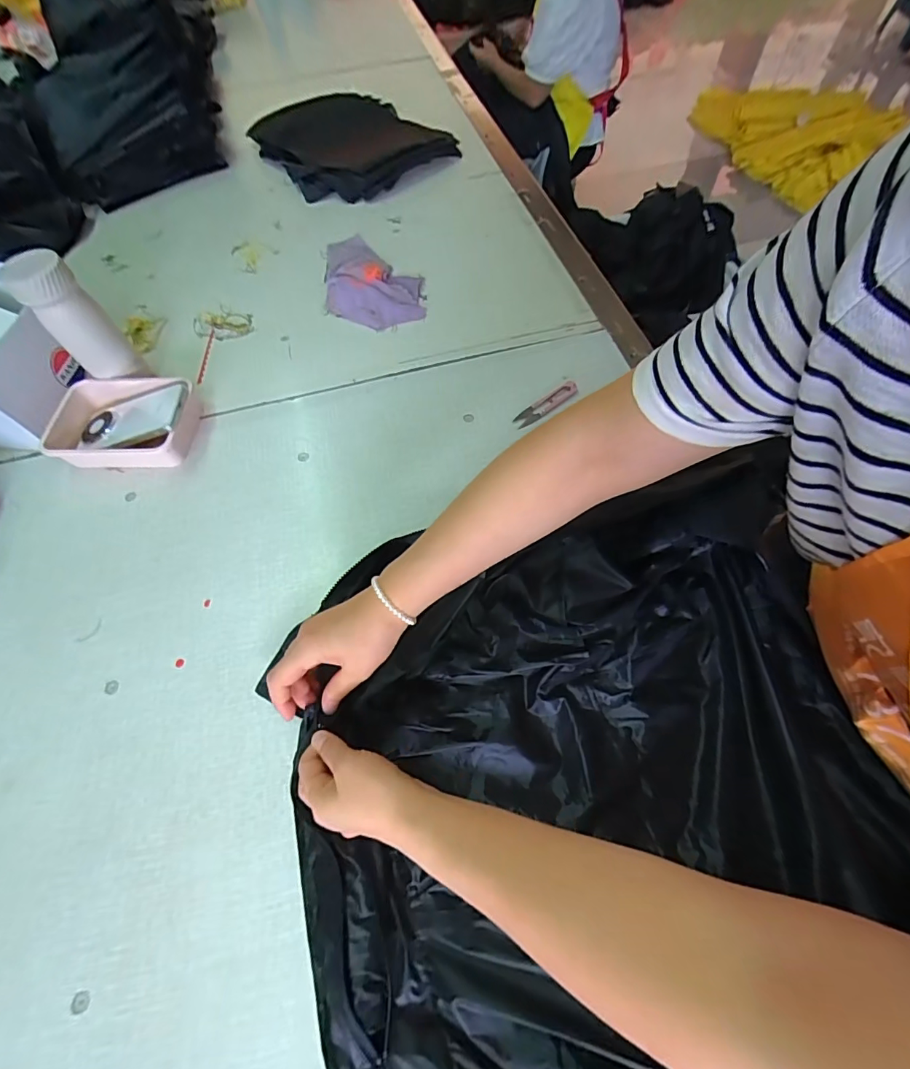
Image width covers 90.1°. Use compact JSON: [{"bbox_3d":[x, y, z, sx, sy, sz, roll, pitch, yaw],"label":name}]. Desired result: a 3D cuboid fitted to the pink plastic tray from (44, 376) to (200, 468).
[{"bbox_3d":[-0.437,-0.147,0.601,0.187,0.044,0.129,0,63,3],"label":"pink plastic tray"}]

